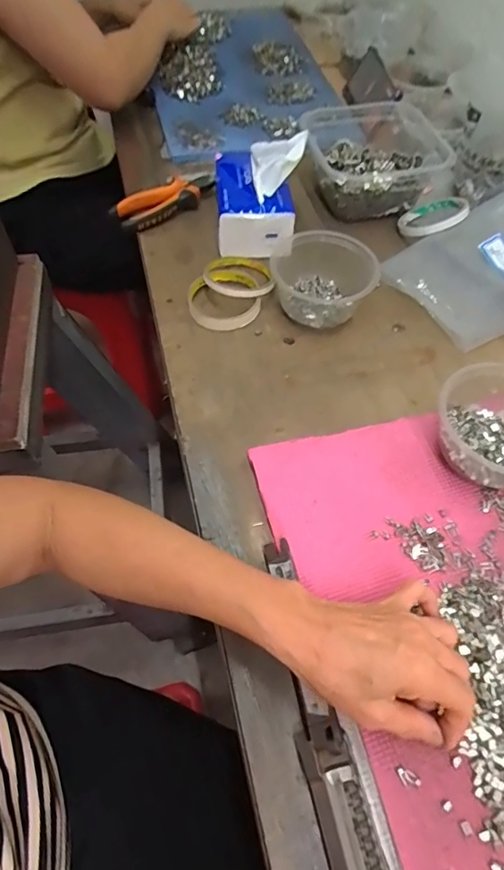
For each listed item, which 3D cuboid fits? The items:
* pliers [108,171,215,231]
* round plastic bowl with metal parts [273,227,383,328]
[{"bbox_3d":[-0.112,-0.316,0.667,0.152,0.029,0.049,-35,65,-22],"label":"pliers"},{"bbox_3d":[0.078,-0.172,0.555,0.117,0.064,0.089,22,59,13],"label":"round plastic bowl with metal parts"}]

